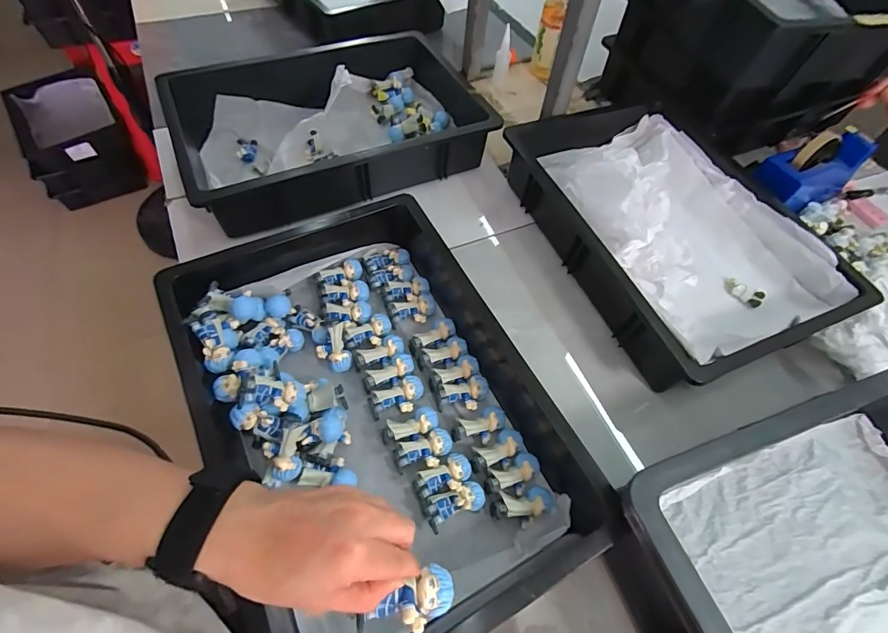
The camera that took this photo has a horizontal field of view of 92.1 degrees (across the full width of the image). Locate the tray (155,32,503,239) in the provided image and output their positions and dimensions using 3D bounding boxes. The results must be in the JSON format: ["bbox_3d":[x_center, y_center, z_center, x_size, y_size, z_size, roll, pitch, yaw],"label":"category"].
[{"bbox_3d":[-0.164,-0.317,0.693,0.477,0.100,0.313,-22,62,-17],"label":"tray"}]

